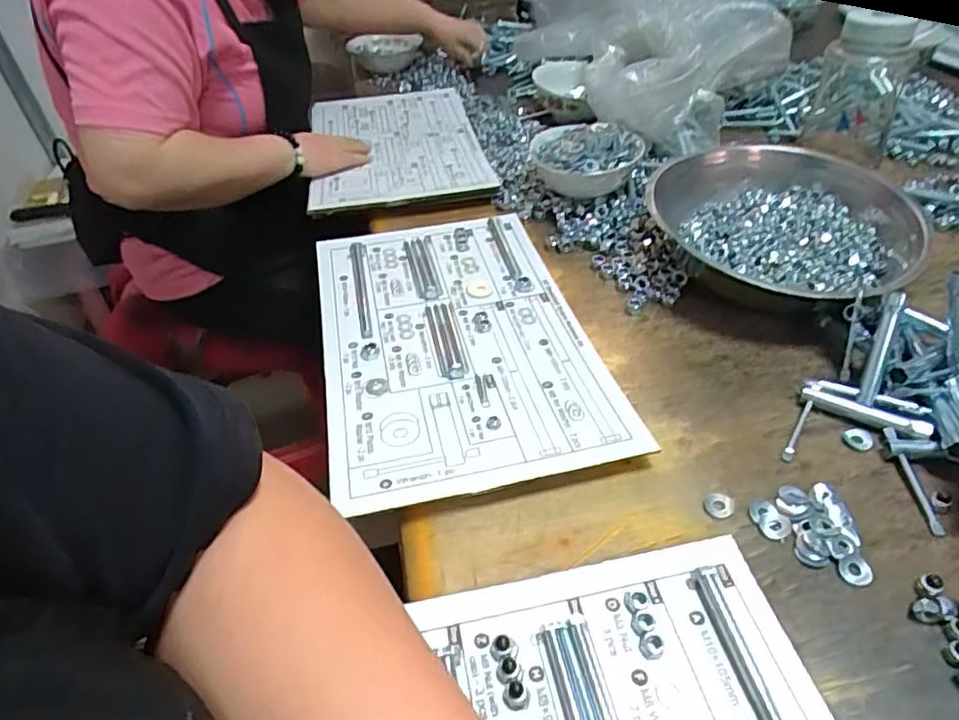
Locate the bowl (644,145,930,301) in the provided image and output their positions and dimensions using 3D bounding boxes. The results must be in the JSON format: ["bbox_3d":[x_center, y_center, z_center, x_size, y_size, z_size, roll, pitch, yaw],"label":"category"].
[{"bbox_3d":[0.317,-0.143,0.635,0.234,0.078,0.264,-27,46,-22],"label":"bowl"}]

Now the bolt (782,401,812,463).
[{"bbox_3d":[0.247,0.055,0.472,0.007,0.007,0.064,24,49,28],"label":"bolt"}]

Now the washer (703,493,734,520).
[{"bbox_3d":[0.168,0.102,0.428,0.019,0.004,0.021,24,49,28],"label":"washer"}]

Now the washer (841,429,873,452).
[{"bbox_3d":[0.288,0.060,0.465,0.020,0.004,0.019,-3,42,2],"label":"washer"}]

